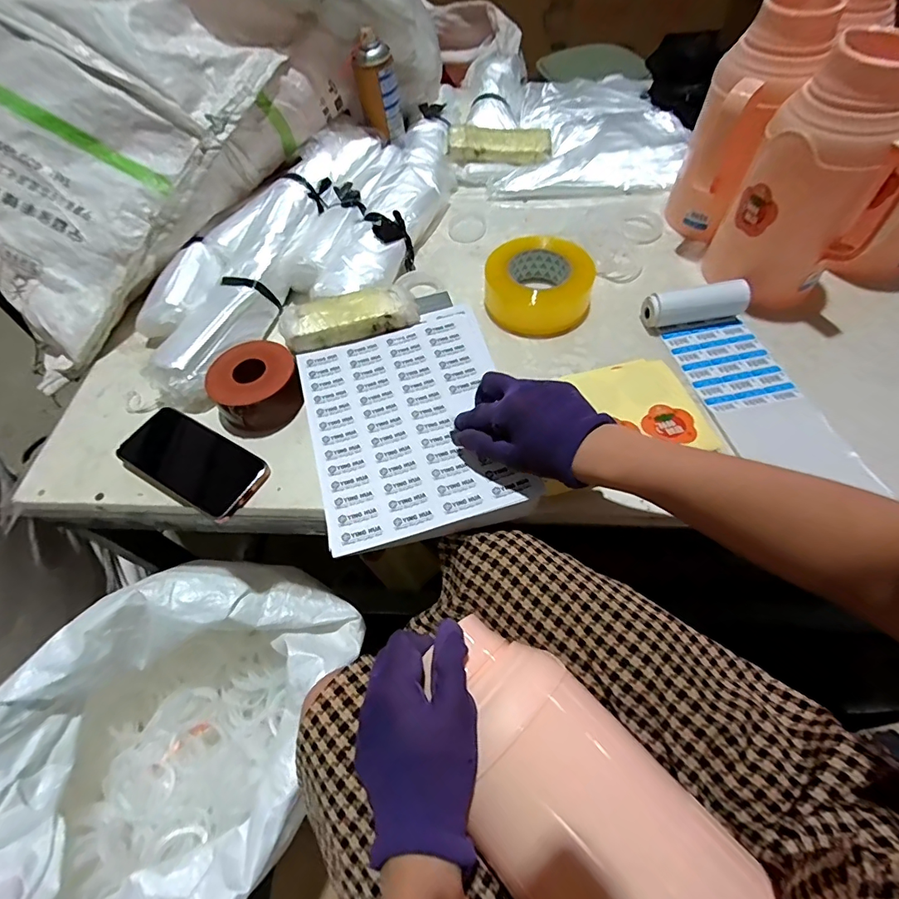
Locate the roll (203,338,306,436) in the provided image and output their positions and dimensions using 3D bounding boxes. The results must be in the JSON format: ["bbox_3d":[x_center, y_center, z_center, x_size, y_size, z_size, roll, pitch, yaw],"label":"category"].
[{"bbox_3d":[-0.223,-0.075,0.545,0.100,0.049,0.107,-2,57,3],"label":"roll"}]

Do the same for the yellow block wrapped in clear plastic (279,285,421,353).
[{"bbox_3d":[-0.119,-0.161,0.559,0.159,0.023,0.060,-13,62,-8],"label":"yellow block wrapped in clear plastic"}]

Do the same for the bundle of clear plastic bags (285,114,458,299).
[{"bbox_3d":[-0.093,-0.385,0.710,0.156,0.046,0.465,13,59,12],"label":"bundle of clear plastic bags"}]

